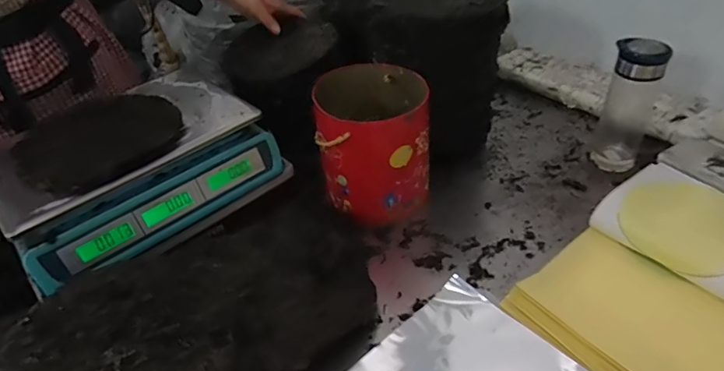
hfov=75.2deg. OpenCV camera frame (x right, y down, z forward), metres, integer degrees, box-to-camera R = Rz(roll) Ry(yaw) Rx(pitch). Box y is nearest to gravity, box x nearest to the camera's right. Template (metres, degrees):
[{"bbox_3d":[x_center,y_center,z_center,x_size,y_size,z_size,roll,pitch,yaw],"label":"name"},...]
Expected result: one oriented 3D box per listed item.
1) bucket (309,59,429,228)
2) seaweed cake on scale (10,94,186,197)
[{"bbox_3d":[0.020,-0.057,0.702,0.151,0.182,0.163,-4,40,2],"label":"bucket"},{"bbox_3d":[-0.349,-0.066,0.626,0.191,0.020,0.200,-31,46,-27],"label":"seaweed cake on scale"}]

